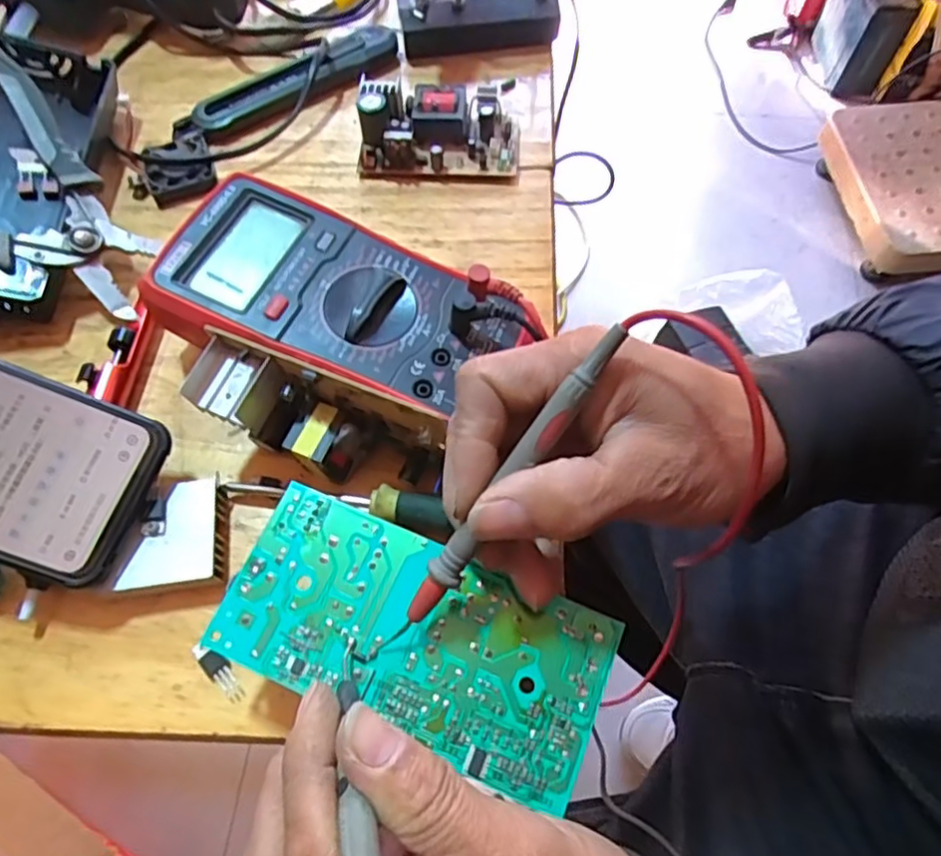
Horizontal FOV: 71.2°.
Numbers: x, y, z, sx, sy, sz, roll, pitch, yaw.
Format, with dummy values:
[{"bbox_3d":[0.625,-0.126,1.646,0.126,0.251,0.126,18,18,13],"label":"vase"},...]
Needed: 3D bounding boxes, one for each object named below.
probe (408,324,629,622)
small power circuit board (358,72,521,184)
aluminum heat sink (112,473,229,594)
[{"bbox_3d":[0.015,0.018,0.229,0.011,0.009,0.126,38,102,18],"label":"probe"},{"bbox_3d":[-0.019,-0.185,0.407,0.097,0.038,0.052,1,64,1],"label":"small power circuit board"},{"bbox_3d":[-0.135,0.050,0.301,0.040,0.017,0.049,-6,64,-2],"label":"aluminum heat sink"}]

